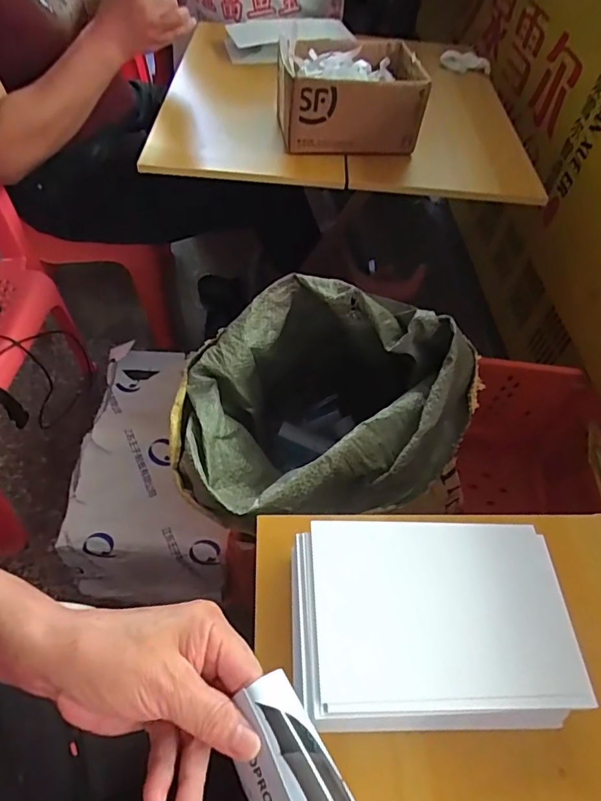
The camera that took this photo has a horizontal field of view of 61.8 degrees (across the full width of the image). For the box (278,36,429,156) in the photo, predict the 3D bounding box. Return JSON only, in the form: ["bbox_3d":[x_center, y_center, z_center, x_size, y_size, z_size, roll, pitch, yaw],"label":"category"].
[{"bbox_3d":[0.070,-0.470,0.767,0.201,0.096,0.176,-1,54,-6],"label":"box"}]

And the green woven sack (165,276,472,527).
[{"bbox_3d":[0.020,0.035,0.684,0.352,0.316,0.297,-7,55,-10],"label":"green woven sack"}]

